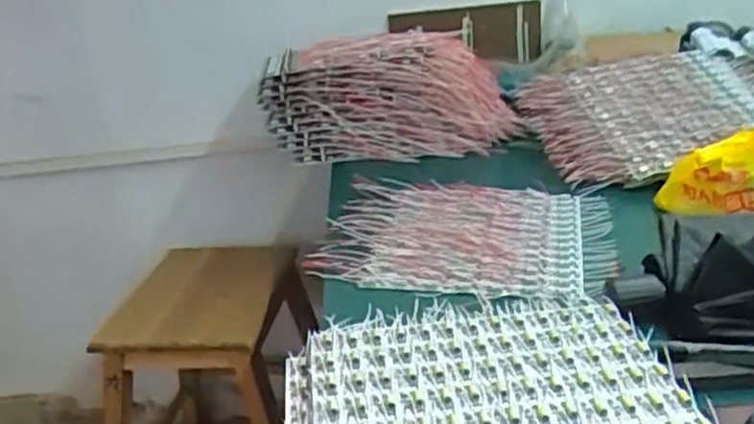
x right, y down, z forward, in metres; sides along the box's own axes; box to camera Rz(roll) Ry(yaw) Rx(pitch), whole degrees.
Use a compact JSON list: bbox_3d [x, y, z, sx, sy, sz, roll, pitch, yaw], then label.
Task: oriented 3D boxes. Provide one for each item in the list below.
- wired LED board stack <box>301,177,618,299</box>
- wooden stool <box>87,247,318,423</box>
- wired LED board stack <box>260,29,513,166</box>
[{"bbox_3d":[0.114,0.026,0.910,0.351,0.026,0.296,1,25,16],"label":"wired LED board stack"},{"bbox_3d":[-0.292,0.372,1.372,0.347,0.493,0.382,-1,25,12],"label":"wooden stool"},{"bbox_3d":[0.015,-0.191,1.218,0.404,0.184,0.138,-10,25,-13],"label":"wired LED board stack"}]

